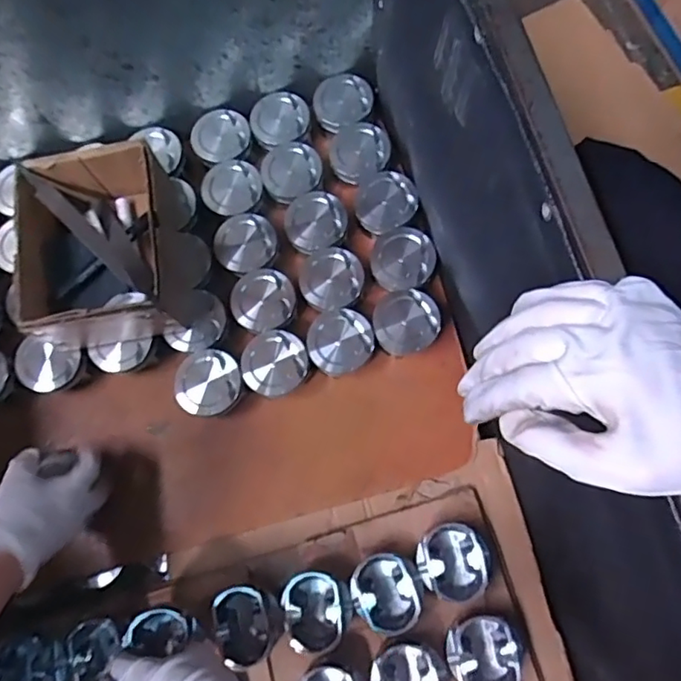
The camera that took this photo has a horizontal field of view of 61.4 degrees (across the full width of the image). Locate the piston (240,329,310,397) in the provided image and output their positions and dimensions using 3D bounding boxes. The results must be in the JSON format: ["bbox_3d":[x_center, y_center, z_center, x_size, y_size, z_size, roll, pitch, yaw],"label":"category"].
[{"bbox_3d":[-0.075,0.029,0.669,0.074,0.054,0.070,0,74,1],"label":"piston"}]

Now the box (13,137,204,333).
[{"bbox_3d":[-0.257,-0.103,0.648,0.173,0.105,0.190,-12,75,-2],"label":"box"}]

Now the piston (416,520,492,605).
[{"bbox_3d":[0.119,0.231,0.604,0.071,0.043,0.075,0,74,1],"label":"piston"}]

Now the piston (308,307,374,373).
[{"bbox_3d":[0.001,0.005,0.668,0.069,0.050,0.074,0,74,1],"label":"piston"}]

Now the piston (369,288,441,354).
[{"bbox_3d":[0.075,-0.021,0.669,0.074,0.048,0.071,0,74,1],"label":"piston"}]

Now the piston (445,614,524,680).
[{"bbox_3d":[0.145,0.316,0.576,0.074,0.059,0.076,0,74,1],"label":"piston"}]

